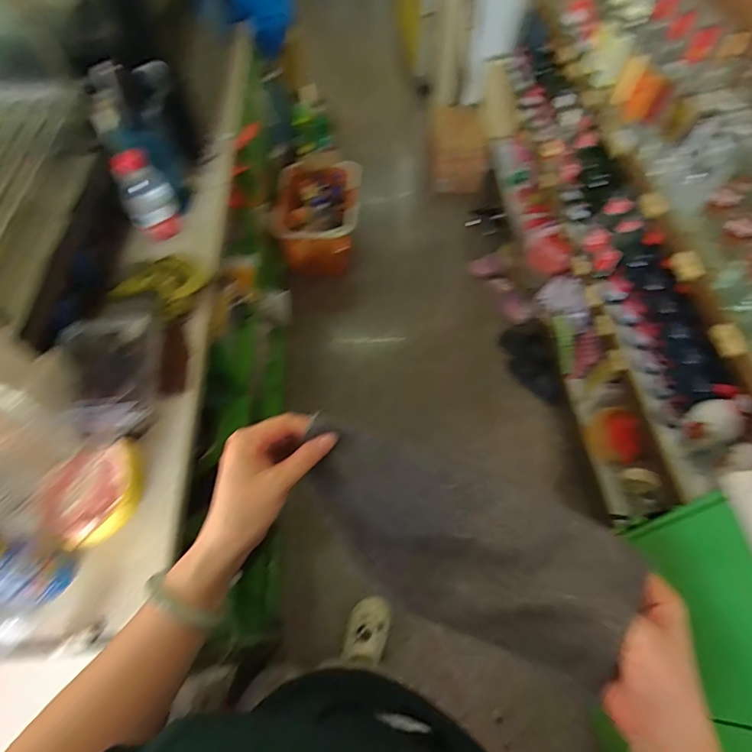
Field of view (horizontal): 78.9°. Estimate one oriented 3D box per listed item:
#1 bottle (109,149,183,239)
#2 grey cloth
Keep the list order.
[{"bbox_3d":[-0.418,-0.328,0.846,0.093,0.157,0.085,-25,62,-13],"label":"bottle"},{"bbox_3d":[0.061,0.140,0.364,0.241,0.039,0.132,21,97,23],"label":"grey cloth"}]

